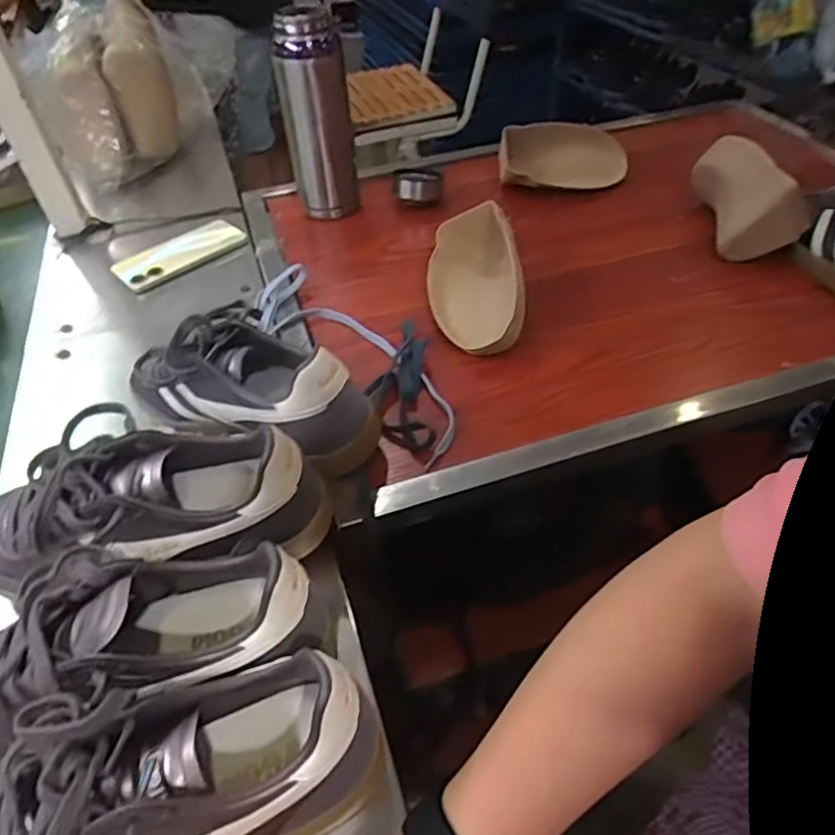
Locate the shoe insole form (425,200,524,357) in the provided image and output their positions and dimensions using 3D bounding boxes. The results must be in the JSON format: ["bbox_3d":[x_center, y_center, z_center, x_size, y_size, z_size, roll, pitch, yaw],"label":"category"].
[{"bbox_3d":[0.058,-0.134,0.612,0.090,0.074,0.165,-3,45,2],"label":"shoe insole form"}]

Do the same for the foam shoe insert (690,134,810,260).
[{"bbox_3d":[0.361,-0.247,0.687,0.070,0.087,0.149,-2,45,3],"label":"foam shoe insert"}]

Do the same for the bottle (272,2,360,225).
[{"bbox_3d":[-0.121,-0.363,0.752,0.077,0.220,0.069,-5,45,-1],"label":"bottle"}]

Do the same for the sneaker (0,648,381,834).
[{"bbox_3d":[-0.143,0.198,0.309,0.249,0.092,0.086,-22,48,-17],"label":"sneaker"}]

